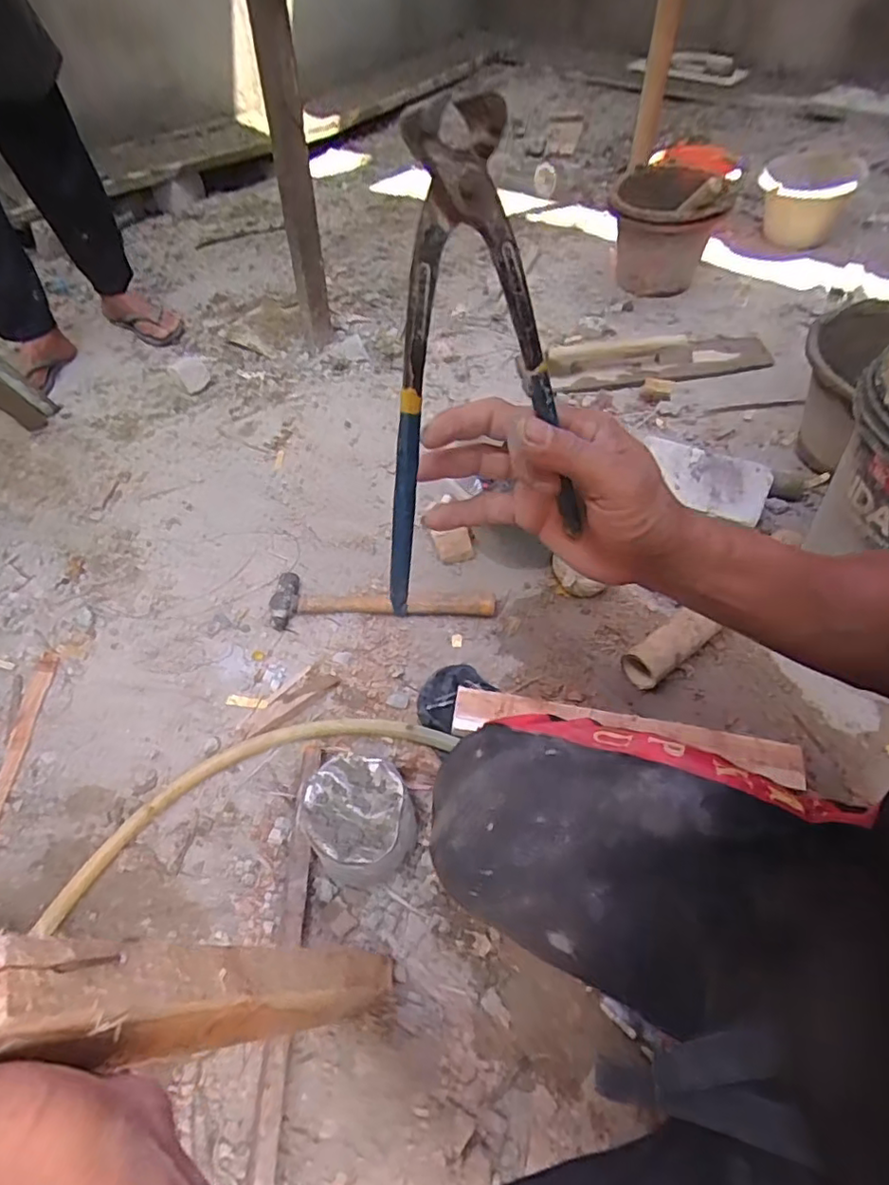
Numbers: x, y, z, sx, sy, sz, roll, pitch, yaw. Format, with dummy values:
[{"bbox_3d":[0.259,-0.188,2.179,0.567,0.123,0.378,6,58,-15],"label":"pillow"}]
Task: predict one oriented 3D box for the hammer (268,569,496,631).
[{"bbox_3d":[-0.094,0.009,0.920,0.334,0.038,0.091,1,49,3],"label":"hammer"}]

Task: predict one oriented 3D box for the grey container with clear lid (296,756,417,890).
[{"bbox_3d":[-0.092,0.252,0.673,0.117,0.100,0.122,-37,58,-27],"label":"grey container with clear lid"}]

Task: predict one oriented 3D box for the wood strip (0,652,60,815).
[{"bbox_3d":[-0.561,0.191,0.802,0.029,0.004,0.271,-6,49,-3],"label":"wood strip"}]

